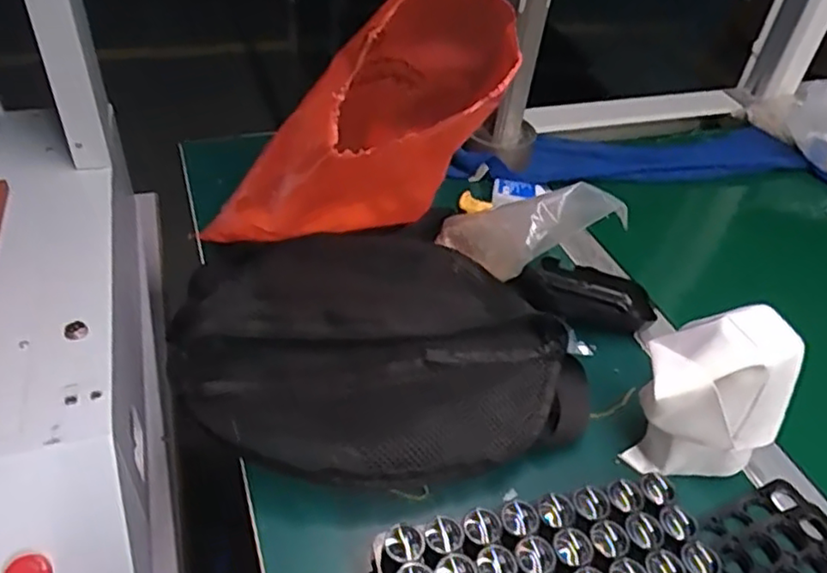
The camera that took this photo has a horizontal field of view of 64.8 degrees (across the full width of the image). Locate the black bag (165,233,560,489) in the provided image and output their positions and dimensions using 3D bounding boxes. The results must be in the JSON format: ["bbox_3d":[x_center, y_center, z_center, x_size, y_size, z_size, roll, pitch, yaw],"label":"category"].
[{"bbox_3d":[-0.031,0.050,0.508,0.309,0.054,0.226,2,42,-4],"label":"black bag"}]

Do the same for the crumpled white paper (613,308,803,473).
[{"bbox_3d":[0.204,0.076,0.452,0.099,0.115,0.062,7,42,2],"label":"crumpled white paper"}]

